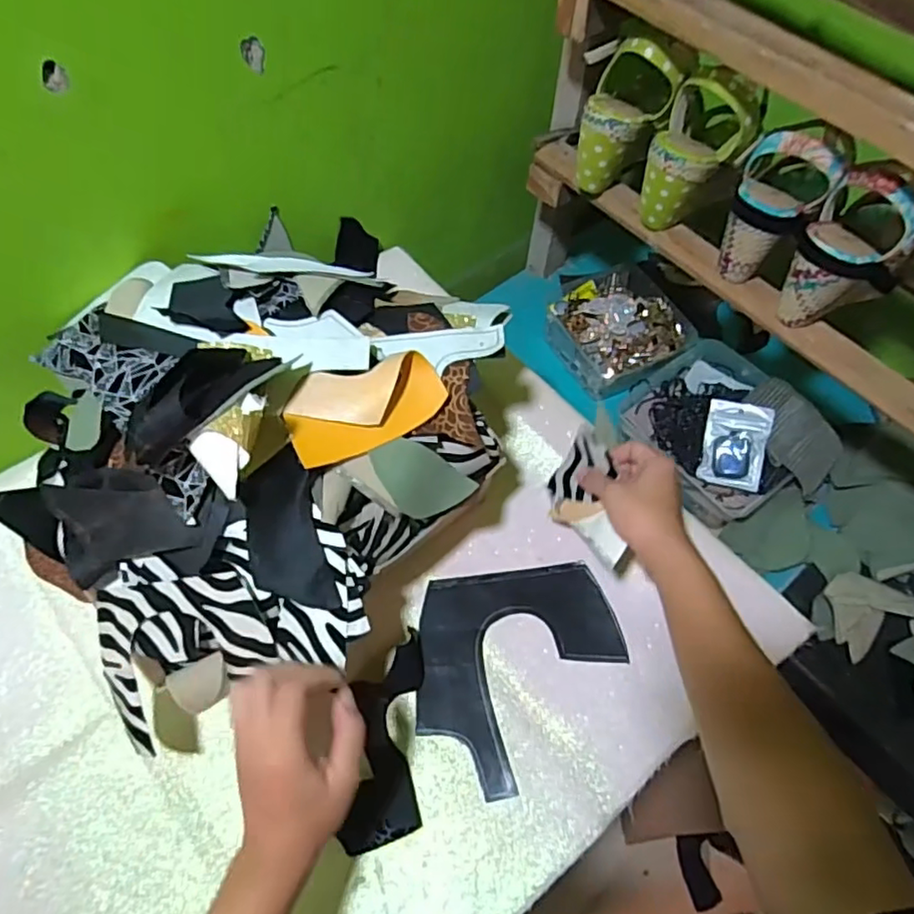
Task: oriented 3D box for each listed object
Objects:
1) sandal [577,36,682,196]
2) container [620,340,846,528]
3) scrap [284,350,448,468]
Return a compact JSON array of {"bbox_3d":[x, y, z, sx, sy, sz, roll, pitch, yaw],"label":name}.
[{"bbox_3d":[0.155,-0.338,0.630,0.078,0.144,0.063,45,46,19],"label":"sandal"},{"bbox_3d":[0.330,-0.037,0.771,0.203,0.083,0.216,-29,66,-18],"label":"container"},{"bbox_3d":[-0.066,-0.038,0.460,0.115,0.028,0.060,-23,65,-15],"label":"scrap"}]

